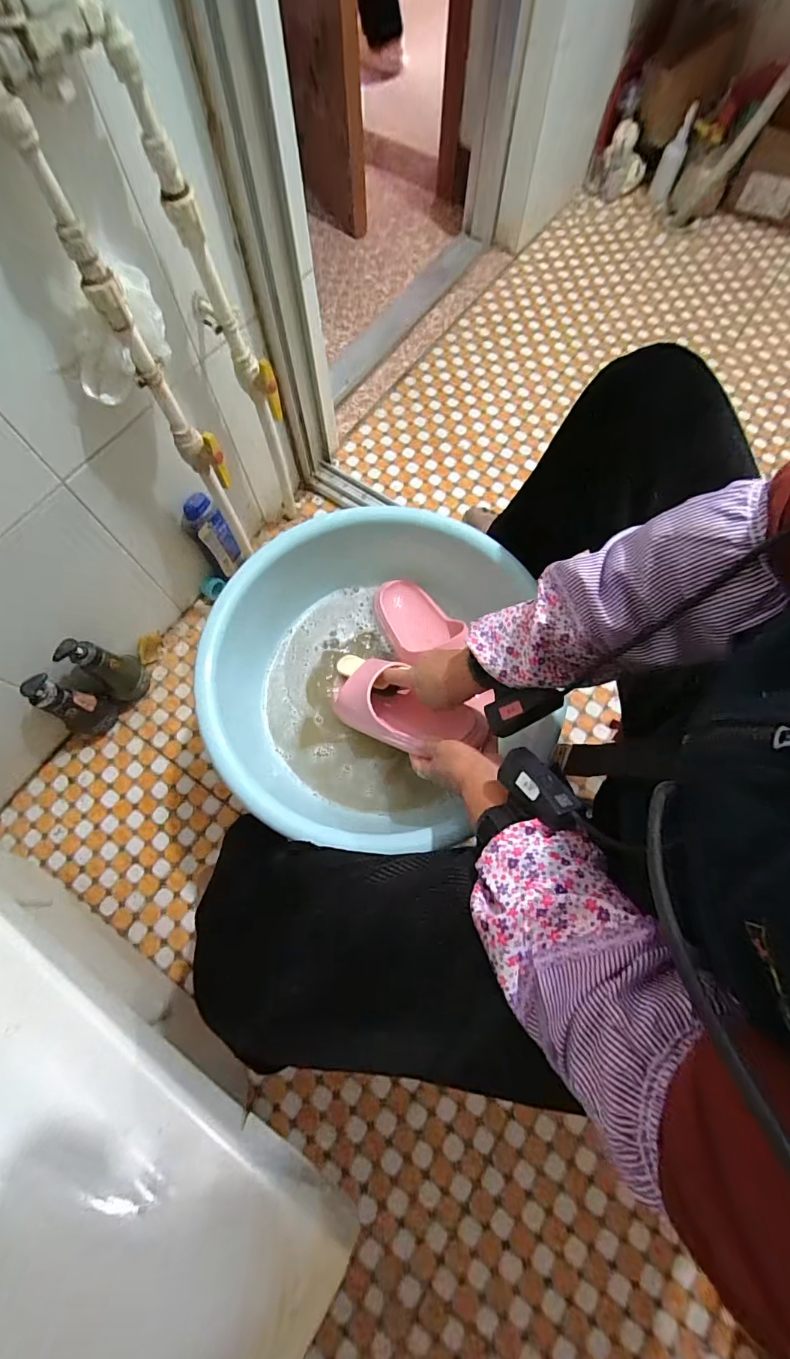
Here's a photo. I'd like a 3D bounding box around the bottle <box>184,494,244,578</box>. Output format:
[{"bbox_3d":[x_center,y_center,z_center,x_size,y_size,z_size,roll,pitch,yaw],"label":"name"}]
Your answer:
[{"bbox_3d":[-0.318,-0.253,0.814,0.042,0.159,0.054,39,75,13],"label":"bottle"}]

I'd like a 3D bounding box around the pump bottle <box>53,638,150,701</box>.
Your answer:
[{"bbox_3d":[-0.477,-0.019,0.773,0.067,0.206,0.070,0,70,0],"label":"pump bottle"}]

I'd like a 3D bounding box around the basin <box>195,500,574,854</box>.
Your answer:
[{"bbox_3d":[-0.058,-0.016,0.642,0.382,0.170,0.419,0,72,1],"label":"basin"}]

